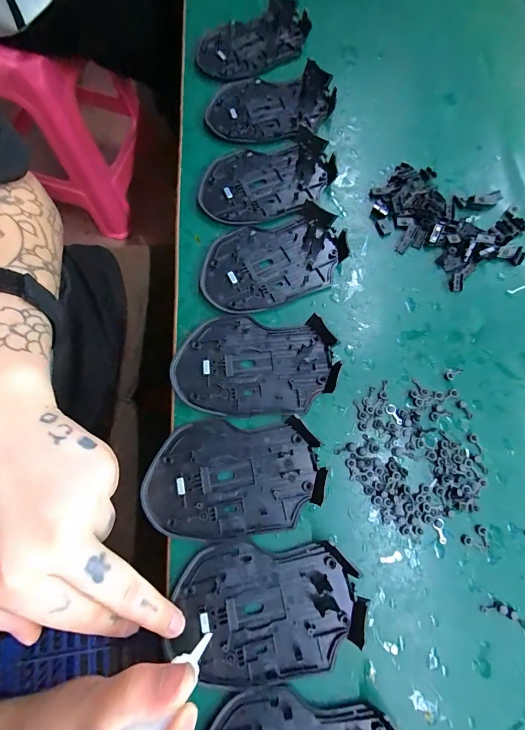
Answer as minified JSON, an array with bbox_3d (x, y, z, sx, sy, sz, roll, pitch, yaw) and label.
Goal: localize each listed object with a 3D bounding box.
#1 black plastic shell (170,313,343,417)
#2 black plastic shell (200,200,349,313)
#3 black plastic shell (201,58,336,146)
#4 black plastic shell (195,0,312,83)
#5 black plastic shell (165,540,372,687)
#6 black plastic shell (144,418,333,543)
[{"bbox_3d":[-0.005,-0.001,0.239,0.113,0.010,0.072,4,75,0],"label":"black plastic shell"},{"bbox_3d":[0.008,-0.084,0.263,0.113,0.012,0.070,-19,76,-6],"label":"black plastic shell"},{"bbox_3d":[0.008,-0.238,0.303,0.114,0.017,0.070,-3,75,-2],"label":"black plastic shell"},{"bbox_3d":[-0.009,-0.319,0.331,0.114,0.017,0.075,-31,78,-9],"label":"black plastic shell"},{"bbox_3d":[0.004,0.147,0.198,0.109,0.009,0.071,1,75,-1],"label":"black plastic shell"},{"bbox_3d":[-0.019,0.073,0.217,0.112,0.010,0.072,1,75,-1],"label":"black plastic shell"}]

